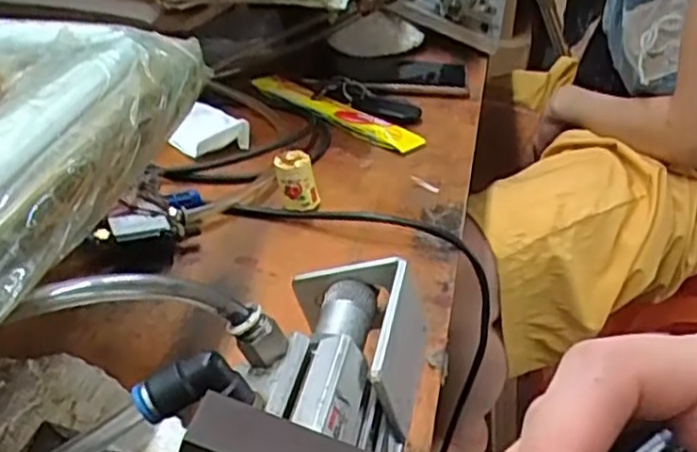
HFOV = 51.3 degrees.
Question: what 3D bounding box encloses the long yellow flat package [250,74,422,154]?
[{"bbox_3d":[-0.018,-0.107,0.670,0.206,0.012,0.032,27,41,36],"label":"long yellow flat package"}]

